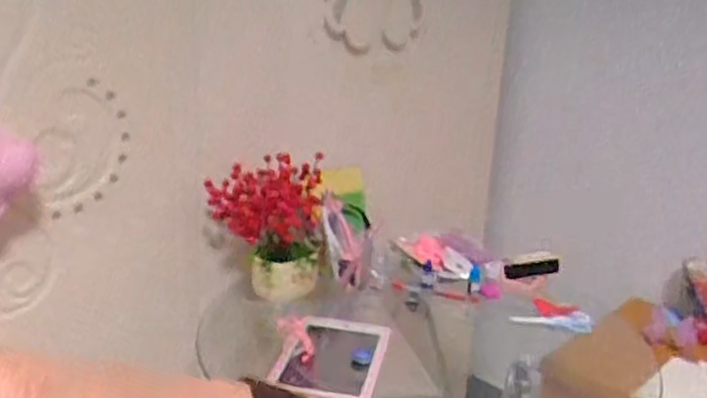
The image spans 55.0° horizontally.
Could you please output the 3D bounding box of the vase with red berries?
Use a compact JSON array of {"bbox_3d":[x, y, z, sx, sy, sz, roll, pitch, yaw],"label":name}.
[{"bbox_3d":[-0.146,0.053,1.120,0.183,0.209,0.134,1,18,-6],"label":"vase with red berries"}]

